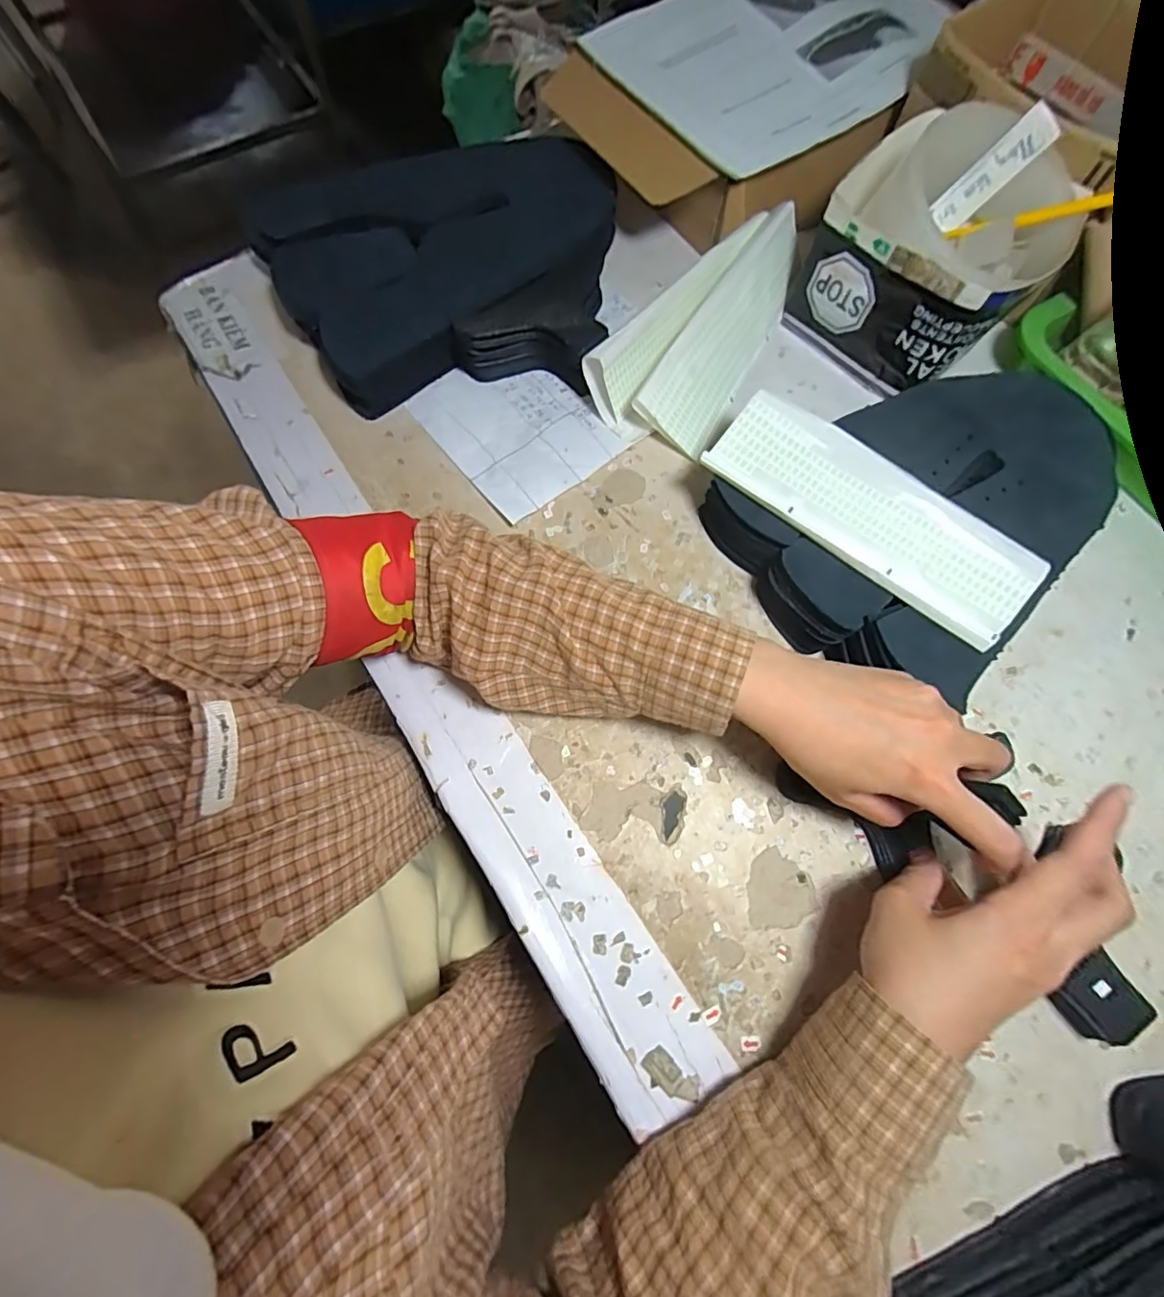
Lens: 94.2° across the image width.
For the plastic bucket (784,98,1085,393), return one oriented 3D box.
[{"bbox_3d":[0.256,-0.291,0.401,0.143,0.109,0.131,37,75,11],"label":"plastic bucket"}]

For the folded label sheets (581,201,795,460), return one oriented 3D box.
[{"bbox_3d":[0.091,-0.253,0.424,0.101,0.057,0.199,27,73,9],"label":"folded label sheets"}]

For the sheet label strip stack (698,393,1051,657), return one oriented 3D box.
[{"bbox_3d":[0.178,-0.086,0.337,0.202,0.014,0.068,38,75,12],"label":"sheet label strip stack"}]

